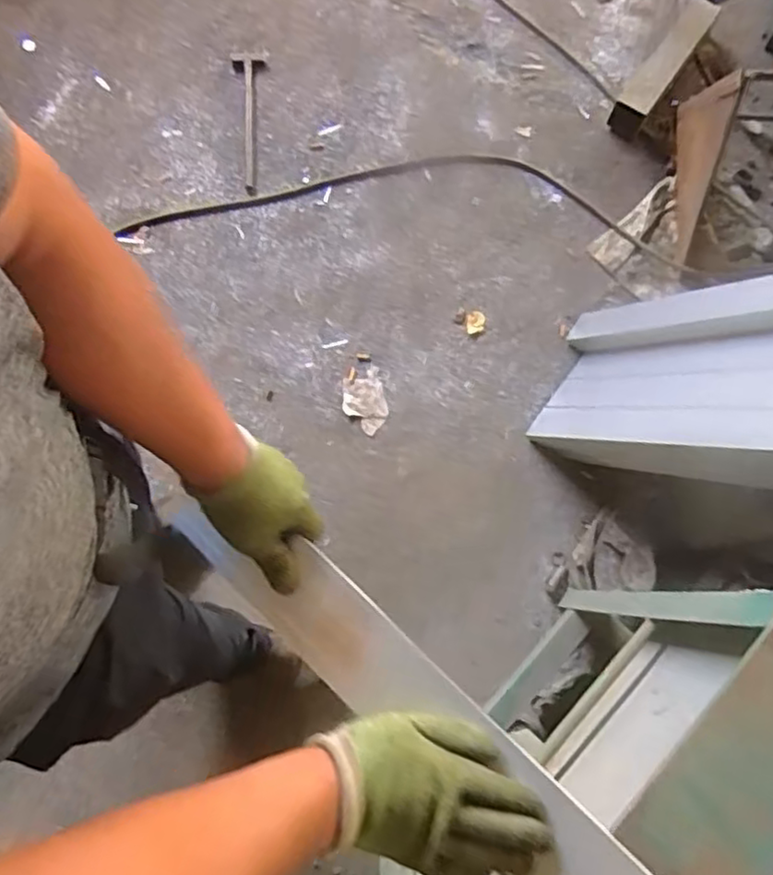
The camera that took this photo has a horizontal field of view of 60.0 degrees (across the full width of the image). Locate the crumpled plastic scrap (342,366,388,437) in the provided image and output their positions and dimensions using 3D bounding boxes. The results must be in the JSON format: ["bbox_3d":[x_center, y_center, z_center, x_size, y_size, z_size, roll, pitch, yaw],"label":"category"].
[{"bbox_3d":[-0.048,-0.074,1.462,0.090,0.020,0.138,-14,78,-3],"label":"crumpled plastic scrap"}]

